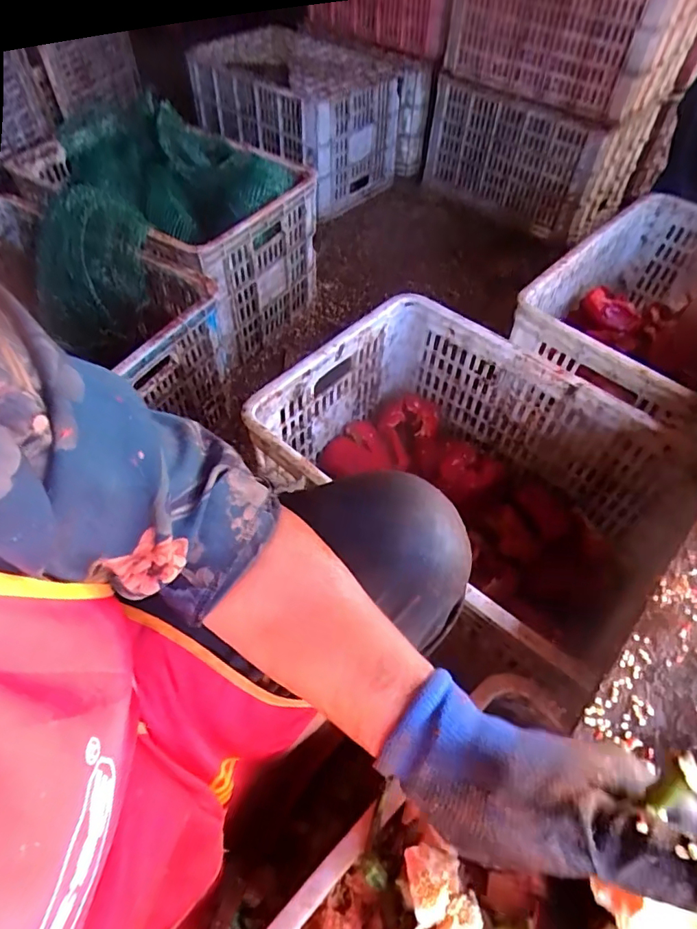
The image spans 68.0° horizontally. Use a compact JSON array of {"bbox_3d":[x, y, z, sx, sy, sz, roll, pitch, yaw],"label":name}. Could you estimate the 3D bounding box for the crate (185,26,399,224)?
[{"bbox_3d":[-0.137,-0.942,1.432,0.478,0.312,0.344,32,59,21],"label":"crate"}]

